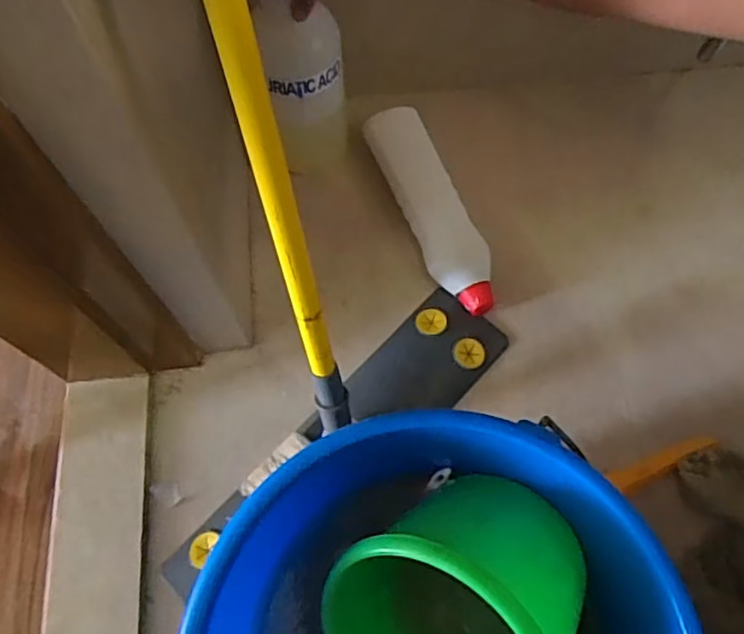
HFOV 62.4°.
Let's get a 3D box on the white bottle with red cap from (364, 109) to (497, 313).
[{"bbox_3d":[0.069,-0.116,0.670,0.070,0.050,0.254,-21,68,-9],"label":"white bottle with red cap"}]

